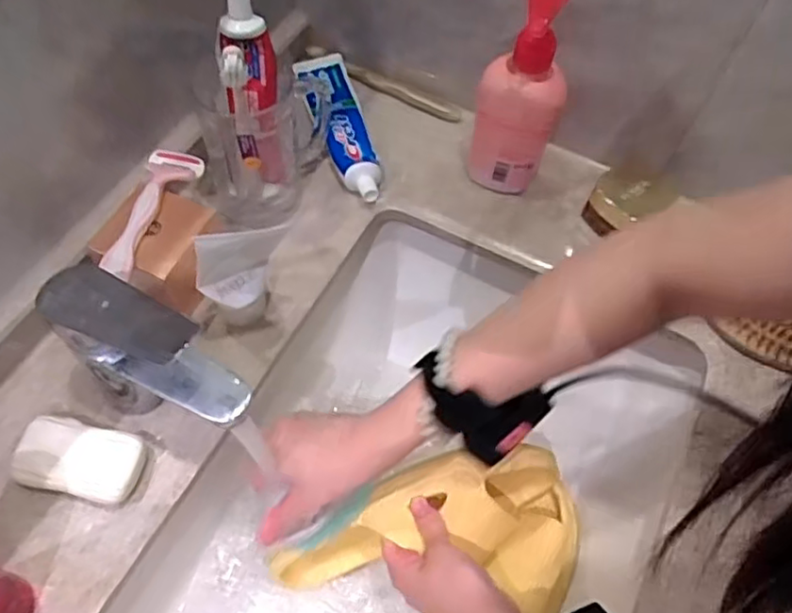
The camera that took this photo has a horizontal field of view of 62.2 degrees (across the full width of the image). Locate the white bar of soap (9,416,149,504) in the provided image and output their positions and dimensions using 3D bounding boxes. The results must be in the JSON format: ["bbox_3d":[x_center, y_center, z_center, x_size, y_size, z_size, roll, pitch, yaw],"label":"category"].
[{"bbox_3d":[-0.212,0.105,0.448,0.083,0.026,0.046,12,58,2],"label":"white bar of soap"}]

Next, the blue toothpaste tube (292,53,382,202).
[{"bbox_3d":[-0.051,-0.176,0.620,0.051,0.028,0.197,-13,60,-12],"label":"blue toothpaste tube"}]

